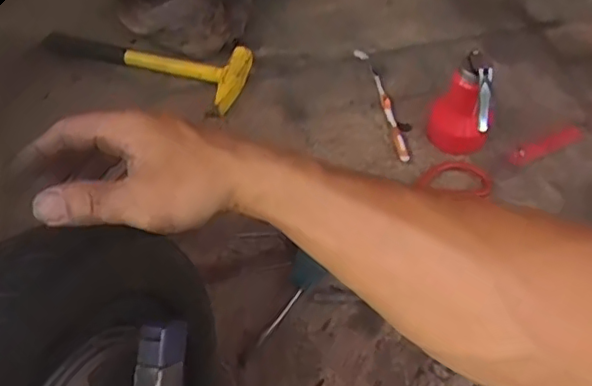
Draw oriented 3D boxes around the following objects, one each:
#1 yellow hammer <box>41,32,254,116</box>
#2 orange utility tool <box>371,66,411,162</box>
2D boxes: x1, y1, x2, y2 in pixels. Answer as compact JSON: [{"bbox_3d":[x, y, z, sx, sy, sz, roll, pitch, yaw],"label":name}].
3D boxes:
[{"bbox_3d":[-0.211,-0.197,0.873,0.305,0.035,0.099,21,59,13],"label":"yellow hammer"},{"bbox_3d":[0.126,-0.110,0.821,0.014,0.016,0.157,-10,56,-5],"label":"orange utility tool"}]

